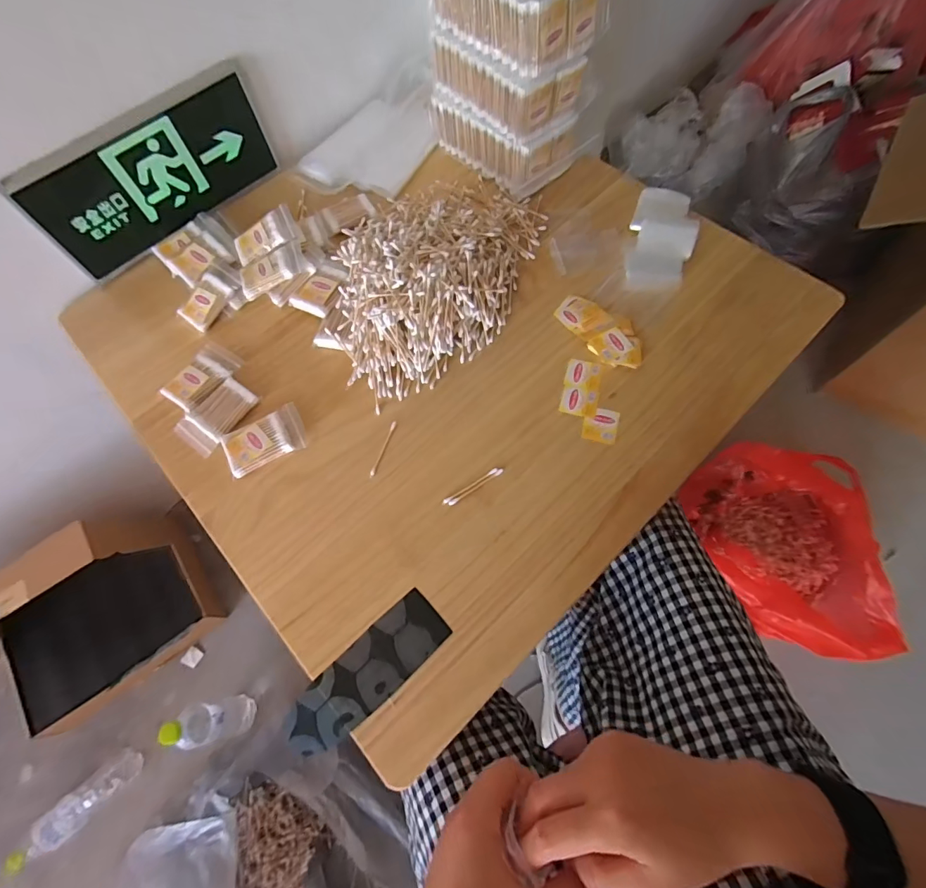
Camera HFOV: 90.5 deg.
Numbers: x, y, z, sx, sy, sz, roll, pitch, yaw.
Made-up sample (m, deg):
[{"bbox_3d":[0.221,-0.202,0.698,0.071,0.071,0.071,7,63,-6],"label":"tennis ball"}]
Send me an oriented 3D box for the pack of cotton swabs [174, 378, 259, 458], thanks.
[{"bbox_3d":[-0.303,-0.036,0.564,0.058,0.010,0.094,36,72,18],"label":"pack of cotton swabs"}]

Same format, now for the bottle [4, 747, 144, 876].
[{"bbox_3d":[-0.688,0.651,0.811,0.058,0.048,0.231,42,63,14],"label":"bottle"}]

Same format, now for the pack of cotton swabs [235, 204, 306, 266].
[{"bbox_3d":[-0.275,-0.288,0.643,0.090,0.021,0.060,-31,75,7],"label":"pack of cotton swabs"}]

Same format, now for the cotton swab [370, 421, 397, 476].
[{"bbox_3d":[-0.094,0.004,0.545,0.006,0.004,0.073,16,67,11],"label":"cotton swab"}]

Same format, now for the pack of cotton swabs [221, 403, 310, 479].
[{"bbox_3d":[-0.236,-0.006,0.546,0.090,0.015,0.059,-27,66,-9],"label":"pack of cotton swabs"}]

